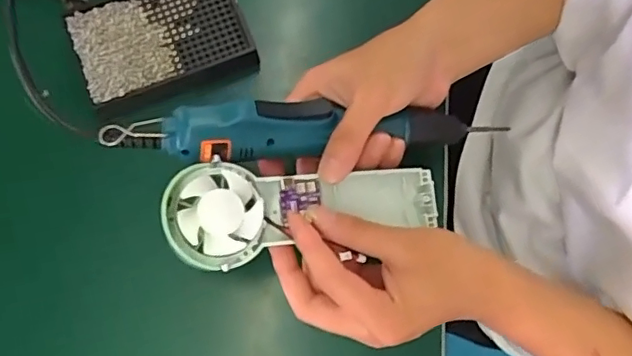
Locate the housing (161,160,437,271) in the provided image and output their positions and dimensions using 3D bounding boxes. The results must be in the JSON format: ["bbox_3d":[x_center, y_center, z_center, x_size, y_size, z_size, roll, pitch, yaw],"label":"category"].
[{"bbox_3d":[-0.005,0.016,0.356,0.172,0.024,0.060,-6,75,-24],"label":"housing"}]

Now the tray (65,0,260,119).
[{"bbox_3d":[-0.122,-0.111,0.455,0.131,0.029,0.094,-20,77,-5],"label":"tray"}]

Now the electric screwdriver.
[{"bbox_3d":[0.007,-0.032,0.370,0.268,0.029,0.030,-3,76,-21],"label":"electric screwdriver"}]

